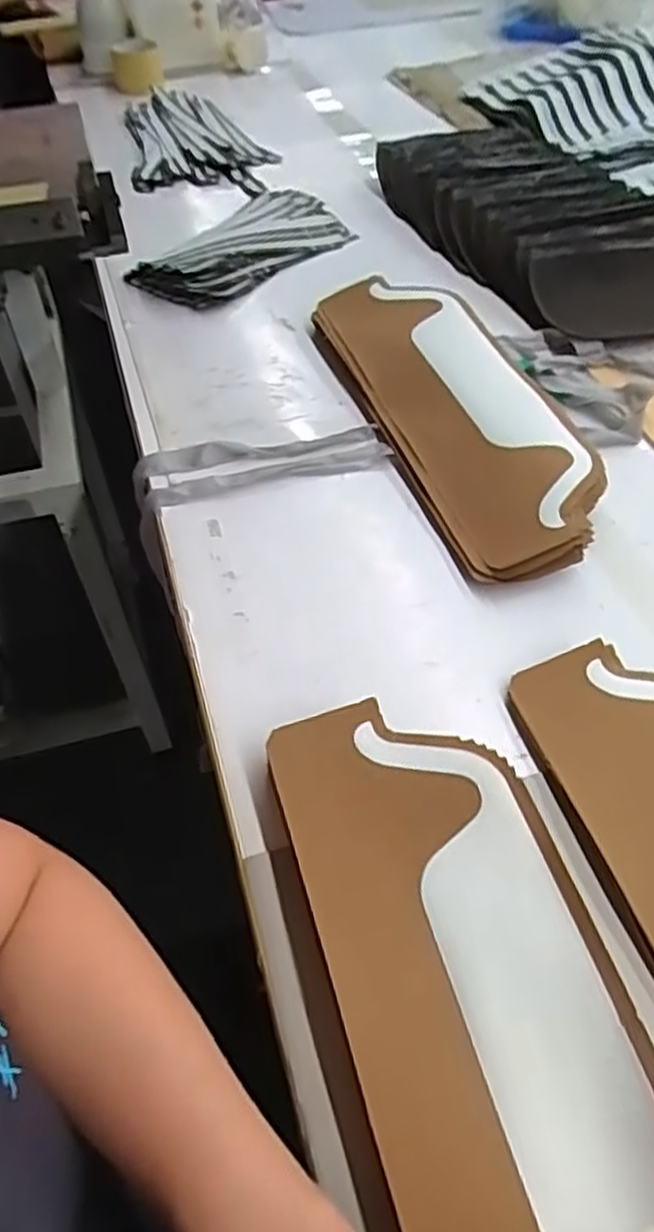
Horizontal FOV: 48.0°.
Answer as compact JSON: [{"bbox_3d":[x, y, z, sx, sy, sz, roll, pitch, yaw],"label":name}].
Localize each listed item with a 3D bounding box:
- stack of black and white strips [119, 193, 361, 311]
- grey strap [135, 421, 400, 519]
[{"bbox_3d":[-0.099,-0.441,0.887,0.137,0.038,0.274,32,59,24],"label":"stack of black and white strips"},{"bbox_3d":[-0.059,-0.137,0.650,0.224,0.018,0.062,-14,53,-10],"label":"grey strap"}]

